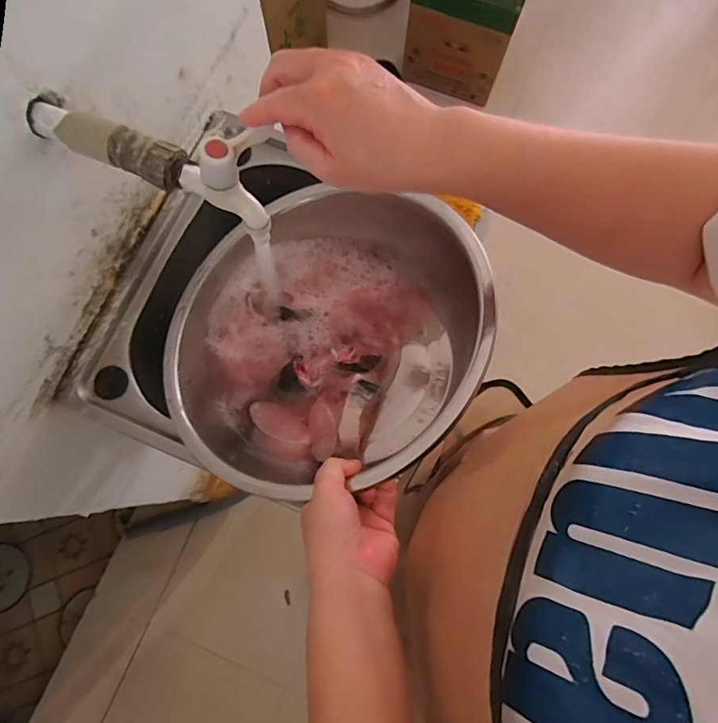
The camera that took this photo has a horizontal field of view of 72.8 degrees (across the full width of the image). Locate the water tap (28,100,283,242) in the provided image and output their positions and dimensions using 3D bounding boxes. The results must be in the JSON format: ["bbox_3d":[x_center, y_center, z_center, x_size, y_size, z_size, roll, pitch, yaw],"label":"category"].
[{"bbox_3d":[-0.166,-0.167,0.398,0.206,0.093,0.045,20,75,8],"label":"water tap"}]

